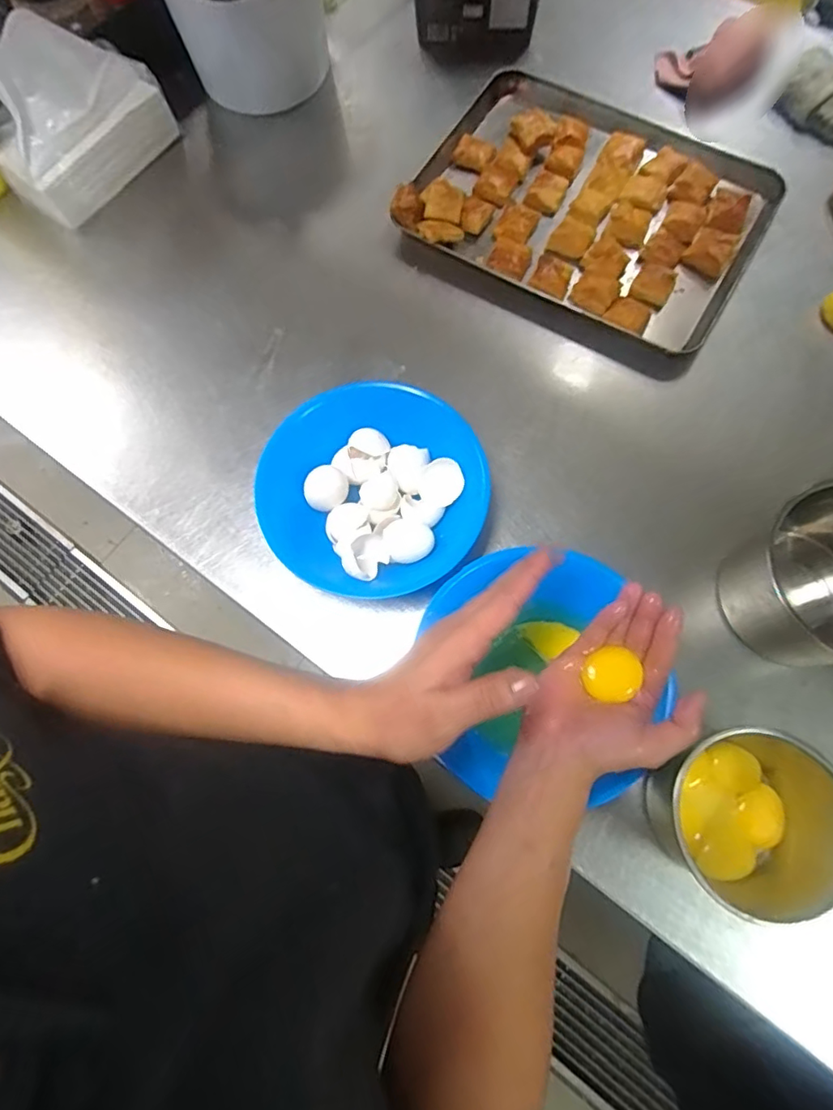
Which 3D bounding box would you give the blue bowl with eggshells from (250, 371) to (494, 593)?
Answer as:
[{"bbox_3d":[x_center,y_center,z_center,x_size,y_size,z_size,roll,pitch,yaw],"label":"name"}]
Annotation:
[{"bbox_3d":[-0.043,-0.060,0.546,0.207,0.071,0.210,-1,74,2],"label":"blue bowl with eggshells"}]

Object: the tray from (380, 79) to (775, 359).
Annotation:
[{"bbox_3d":[0.214,-0.436,0.687,0.405,0.032,0.315,27,77,9],"label":"tray"}]

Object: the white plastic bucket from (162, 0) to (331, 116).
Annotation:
[{"bbox_3d":[-0.212,-0.689,0.705,0.194,0.159,0.188,-1,74,2],"label":"white plastic bucket"}]

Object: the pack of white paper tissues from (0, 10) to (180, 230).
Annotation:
[{"bbox_3d":[-0.410,-0.524,0.671,0.091,0.156,0.209,43,80,12],"label":"pack of white paper tissues"}]

